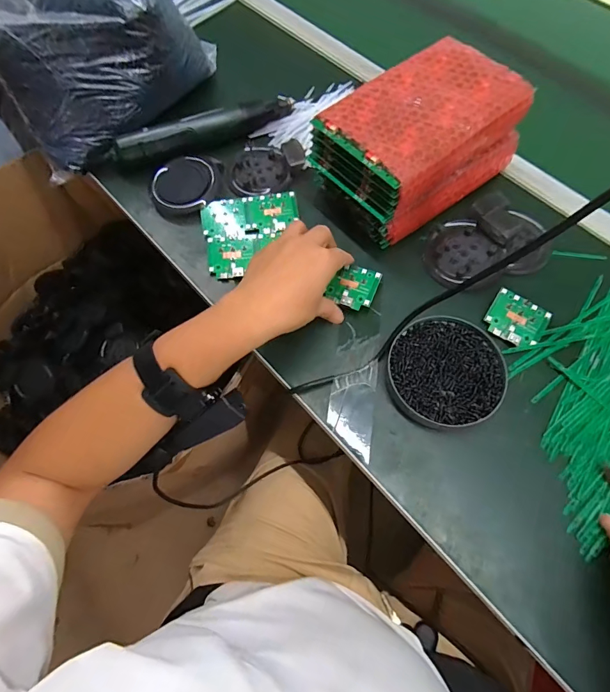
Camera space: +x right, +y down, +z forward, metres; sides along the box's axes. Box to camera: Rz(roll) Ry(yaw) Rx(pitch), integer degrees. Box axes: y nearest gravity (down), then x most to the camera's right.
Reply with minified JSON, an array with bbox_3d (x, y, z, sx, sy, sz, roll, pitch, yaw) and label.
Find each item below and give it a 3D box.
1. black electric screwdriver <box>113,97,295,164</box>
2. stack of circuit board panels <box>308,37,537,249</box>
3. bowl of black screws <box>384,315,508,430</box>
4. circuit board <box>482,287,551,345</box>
[{"bbox_3d":[-0.130,-0.281,0.509,0.244,0.035,0.037,-22,69,-8],"label":"black electric screwdriver"},{"bbox_3d":[0.128,-0.227,0.446,0.212,0.111,0.134,-36,71,-14],"label":"stack of circuit board panels"},{"bbox_3d":[0.140,0.024,0.390,0.108,0.020,0.114,0,67,0],"label":"bowl of black screws"},{"bbox_3d":[0.226,-0.028,0.415,0.057,0.011,0.054,29,70,12],"label":"circuit board"}]

